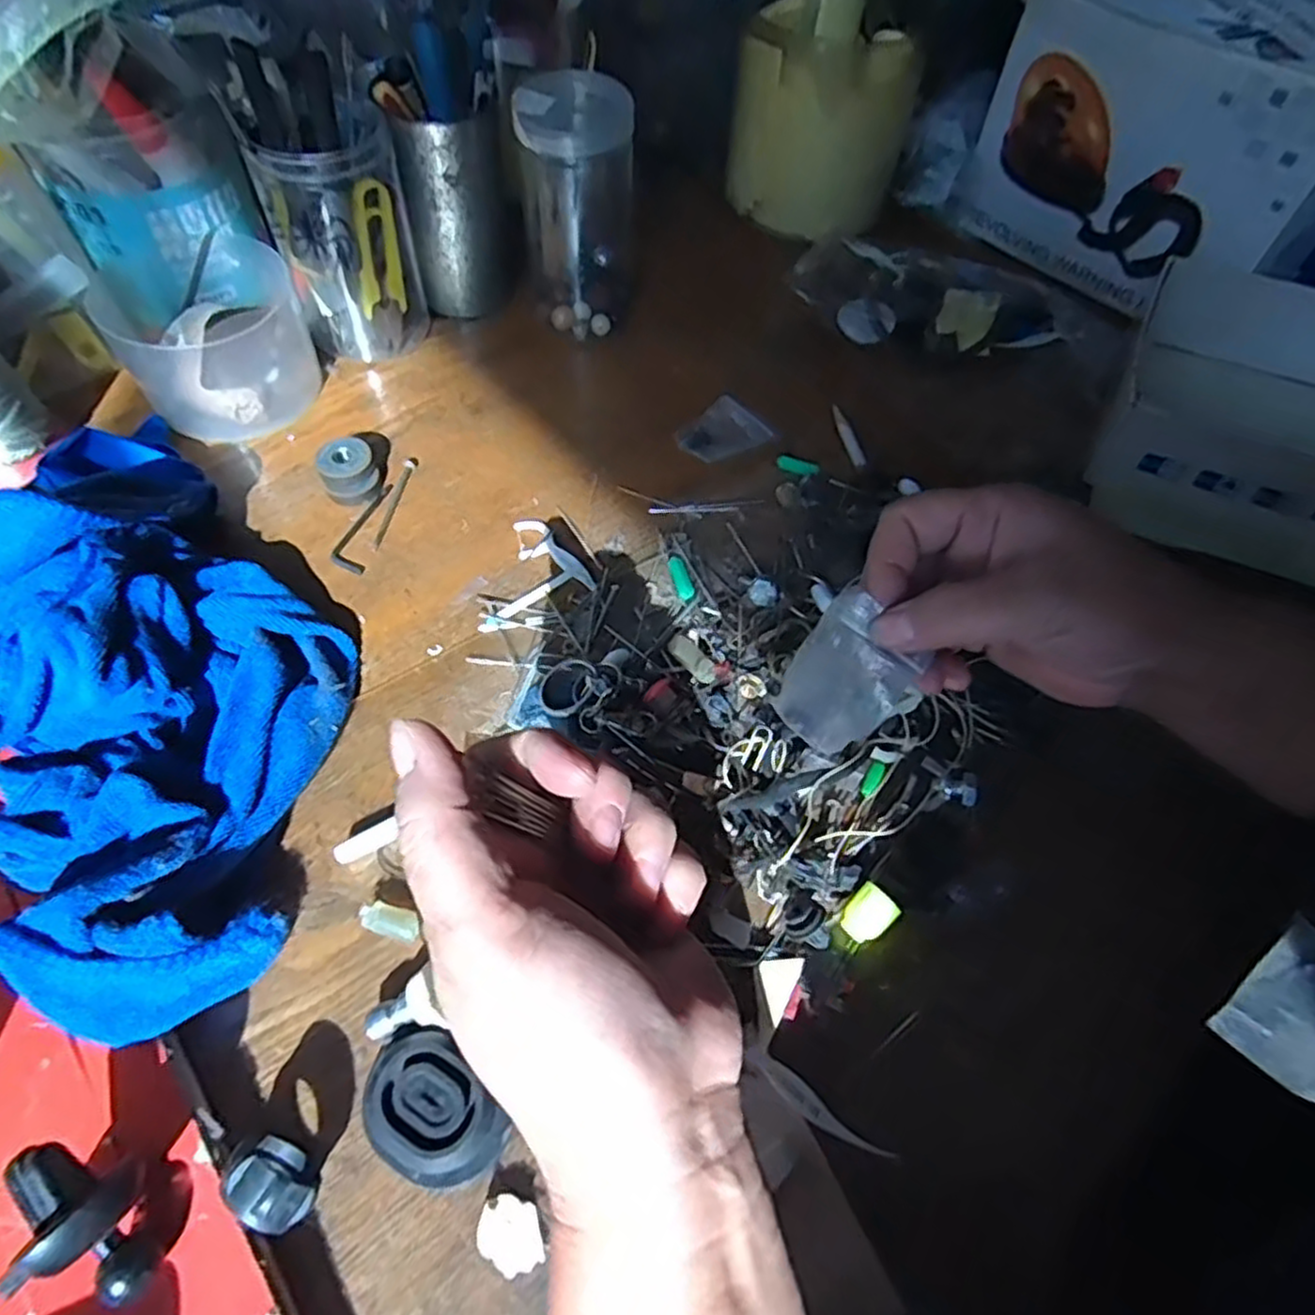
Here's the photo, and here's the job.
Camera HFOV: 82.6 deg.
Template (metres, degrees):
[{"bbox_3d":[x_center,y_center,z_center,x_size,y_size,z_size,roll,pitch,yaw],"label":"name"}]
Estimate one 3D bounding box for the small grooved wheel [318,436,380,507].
[{"bbox_3d":[-0.165,-0.100,0.401,0.028,0.019,0.033,-23,61,-16],"label":"small grooved wheel"}]

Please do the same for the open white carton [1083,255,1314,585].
[{"bbox_3d":[0.370,-0.126,0.426,0.206,0.073,0.171,26,60,14],"label":"open white carton"}]

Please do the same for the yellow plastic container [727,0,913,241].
[{"bbox_3d":[0.115,-0.379,0.519,0.116,0.121,0.102,12,58,5],"label":"yellow plastic container"}]

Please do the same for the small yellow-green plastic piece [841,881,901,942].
[{"bbox_3d":[0.081,0.098,0.286,0.016,0.008,0.020,40,87,18],"label":"small yellow-green plastic piece"}]

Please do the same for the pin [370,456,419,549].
[{"bbox_3d":[-0.142,-0.083,0.401,0.006,0.006,0.061,9,58,4],"label":"pin"}]

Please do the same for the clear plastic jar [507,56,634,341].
[{"bbox_3d":[-0.046,-0.262,0.442,0.059,0.123,0.059,-1,58,-3],"label":"clear plastic jar"}]

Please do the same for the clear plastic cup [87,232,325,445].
[{"bbox_3d":[-0.250,-0.180,0.422,0.097,0.063,0.106,1,58,-2],"label":"clear plastic cup"}]

